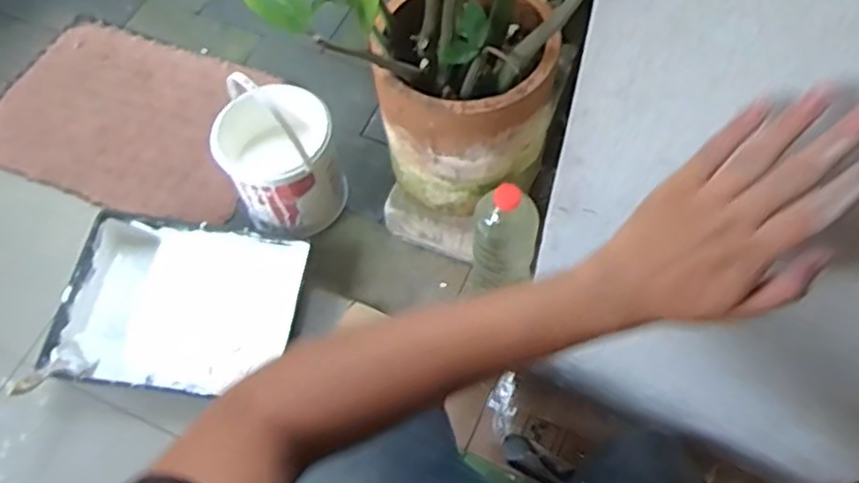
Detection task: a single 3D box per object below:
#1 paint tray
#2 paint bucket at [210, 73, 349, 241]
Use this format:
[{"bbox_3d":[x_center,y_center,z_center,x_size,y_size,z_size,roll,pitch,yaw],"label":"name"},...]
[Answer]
[{"bbox_3d":[-0.395,0.103,1.056,0.358,0.104,0.271,3,62,5],"label":"paint tray"},{"bbox_3d":[-0.247,-0.135,1.089,0.180,0.241,0.182,-1,62,3],"label":"paint bucket"}]

